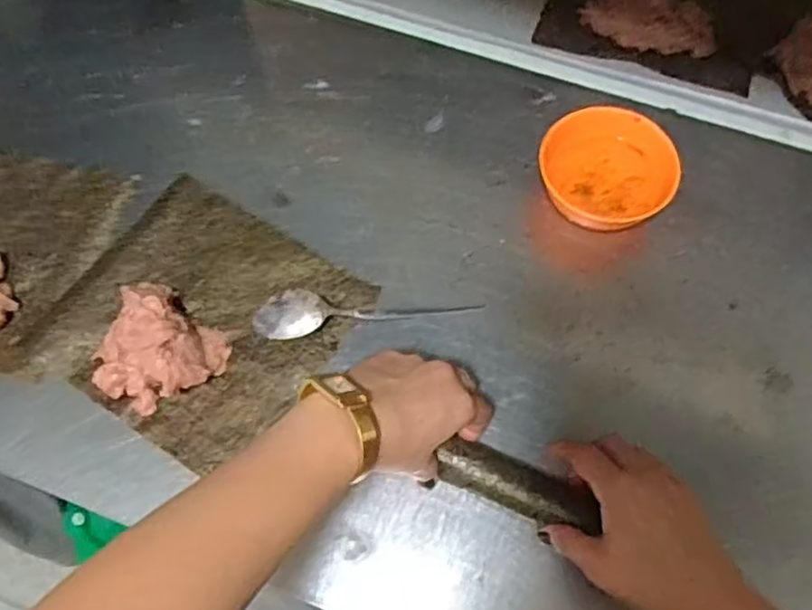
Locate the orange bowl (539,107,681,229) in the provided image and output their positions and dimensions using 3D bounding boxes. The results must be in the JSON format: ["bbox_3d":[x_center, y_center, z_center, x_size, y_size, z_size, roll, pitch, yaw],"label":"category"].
[{"bbox_3d":[0.159,-0.104,0.563,0.094,0.057,0.098,0,64,0],"label":"orange bowl"}]

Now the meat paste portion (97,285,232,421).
[{"bbox_3d":[-0.182,0.031,0.507,0.085,0.038,0.083,0,64,0],"label":"meat paste portion"}]

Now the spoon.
[{"bbox_3d":[-0.032,0.003,0.532,0.164,0.024,0.037,-4,64,-2],"label":"spoon"}]

